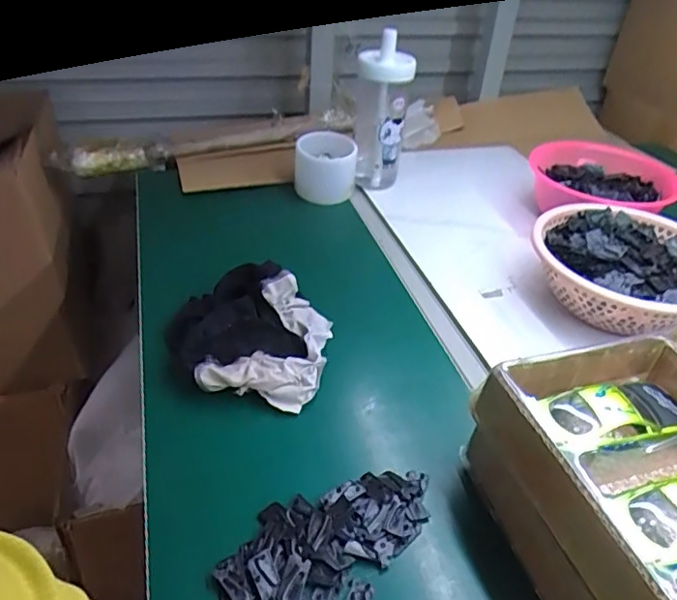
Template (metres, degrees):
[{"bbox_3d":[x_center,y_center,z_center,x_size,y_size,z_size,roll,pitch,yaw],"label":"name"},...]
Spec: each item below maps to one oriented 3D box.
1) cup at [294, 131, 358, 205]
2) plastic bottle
[{"bbox_3d":[-0.020,-0.194,0.835,0.091,0.082,0.090,1,37,-2],"label":"cup"},{"bbox_3d":[0.060,-0.253,0.790,0.073,0.218,0.061,4,37,2],"label":"plastic bottle"}]

